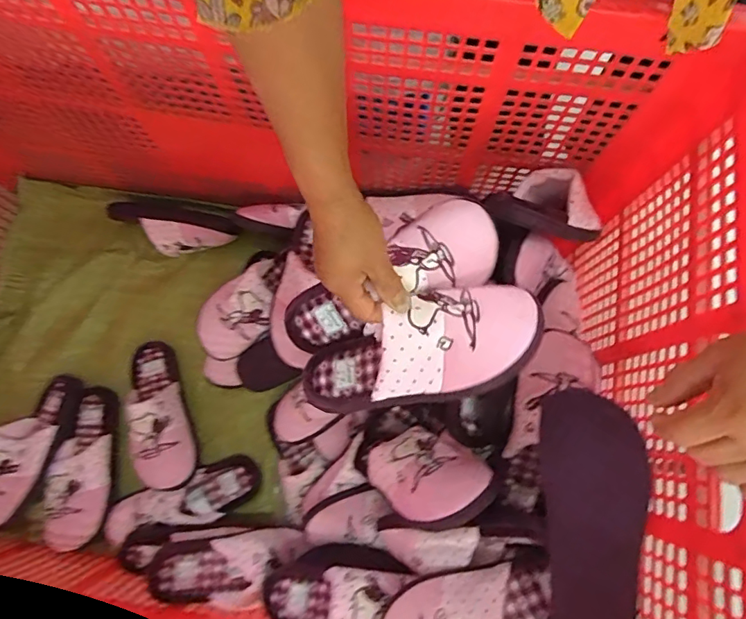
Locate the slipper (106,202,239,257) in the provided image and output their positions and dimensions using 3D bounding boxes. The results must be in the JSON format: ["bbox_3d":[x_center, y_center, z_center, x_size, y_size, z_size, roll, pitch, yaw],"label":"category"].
[{"bbox_3d":[-0.357,-0.147,0.872,0.247,0.078,0.094,15,77,4],"label":"slipper"}]

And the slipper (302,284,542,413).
[{"bbox_3d":[0.036,0.042,0.476,0.235,0.075,0.097,-21,75,25],"label":"slipper"}]

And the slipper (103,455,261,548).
[{"bbox_3d":[-0.300,0.303,0.779,0.239,0.045,0.082,-19,77,-4],"label":"slipper"}]

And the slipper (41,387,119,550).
[{"bbox_3d":[-0.464,0.247,0.783,0.096,0.045,0.238,0,76,0],"label":"slipper"}]

